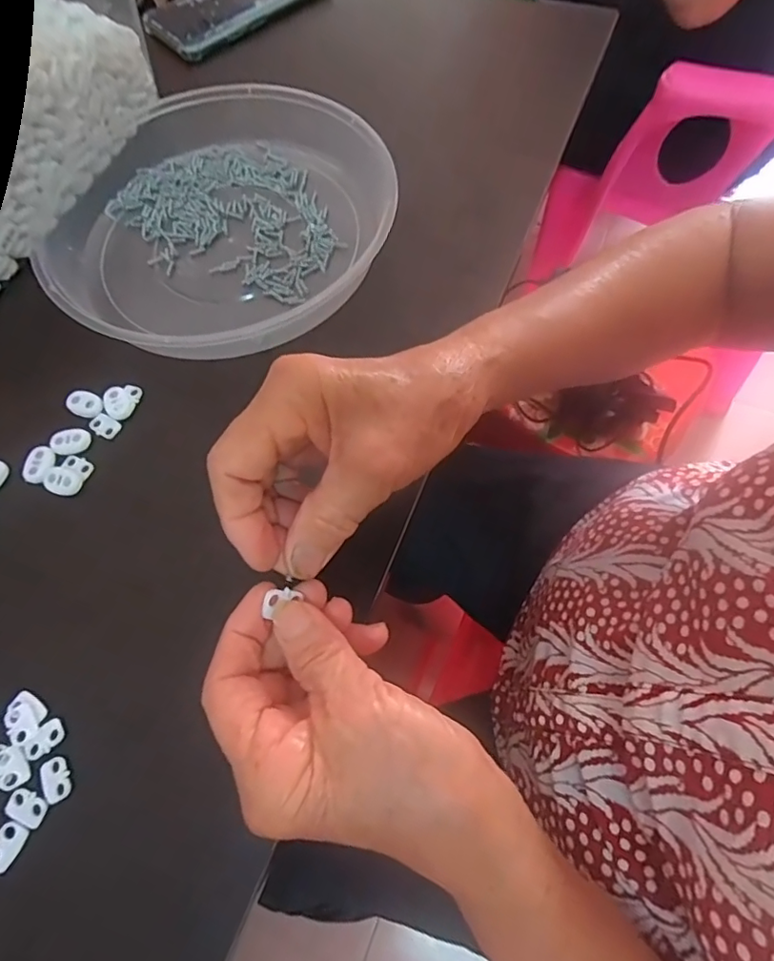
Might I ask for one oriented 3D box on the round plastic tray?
[{"bbox_3d":[-0.124,-0.184,0.374,0.244,0.039,0.226,-1,65,3],"label":"round plastic tray"}]

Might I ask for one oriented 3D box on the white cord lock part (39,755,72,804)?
[{"bbox_3d":[-0.154,0.138,0.250,0.012,0.004,0.019,-27,68,-9],"label":"white cord lock part"}]

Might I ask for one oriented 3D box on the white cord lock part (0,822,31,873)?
[{"bbox_3d":[-0.169,0.162,0.240,0.014,0.004,0.017,26,70,13],"label":"white cord lock part"}]

